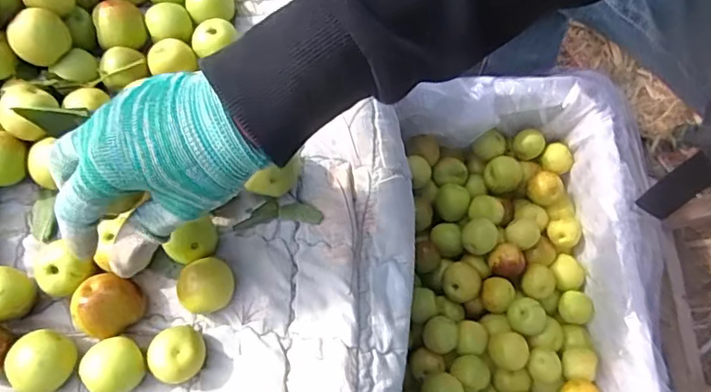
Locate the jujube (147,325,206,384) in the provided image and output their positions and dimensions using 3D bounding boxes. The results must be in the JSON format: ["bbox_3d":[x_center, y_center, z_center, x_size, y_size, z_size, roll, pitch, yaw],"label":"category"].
[{"bbox_3d":[-0.110,0.099,0.353,0.031,0.025,0.031,-10,69,-6],"label":"jujube"}]

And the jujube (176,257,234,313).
[{"bbox_3d":[-0.096,0.059,0.367,0.033,0.025,0.032,1,68,-2],"label":"jujube"}]

